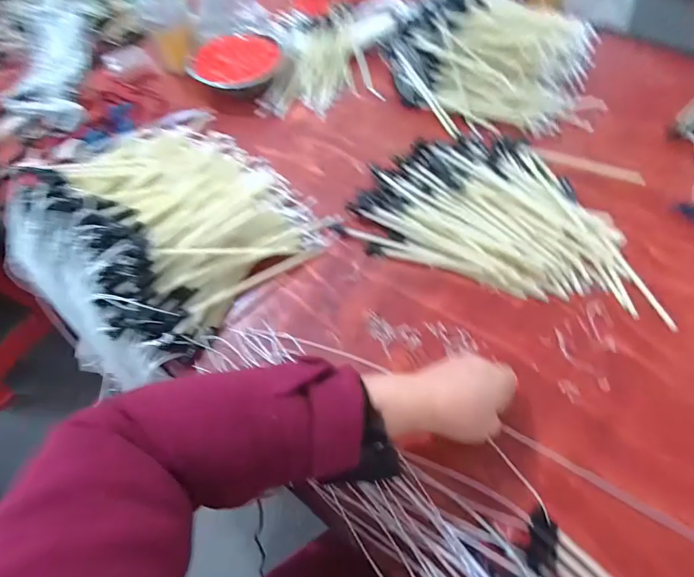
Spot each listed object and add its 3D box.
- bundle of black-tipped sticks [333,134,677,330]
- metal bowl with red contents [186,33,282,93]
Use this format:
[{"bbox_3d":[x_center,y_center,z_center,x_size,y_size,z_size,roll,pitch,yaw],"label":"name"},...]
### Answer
[{"bbox_3d":[0.204,-0.108,0.501,0.378,0.039,0.222,17,63,13],"label":"bundle of black-tipped sticks"},{"bbox_3d":[-0.189,-0.389,0.676,0.156,0.044,0.135,-8,61,0],"label":"metal bowl with red contents"}]

